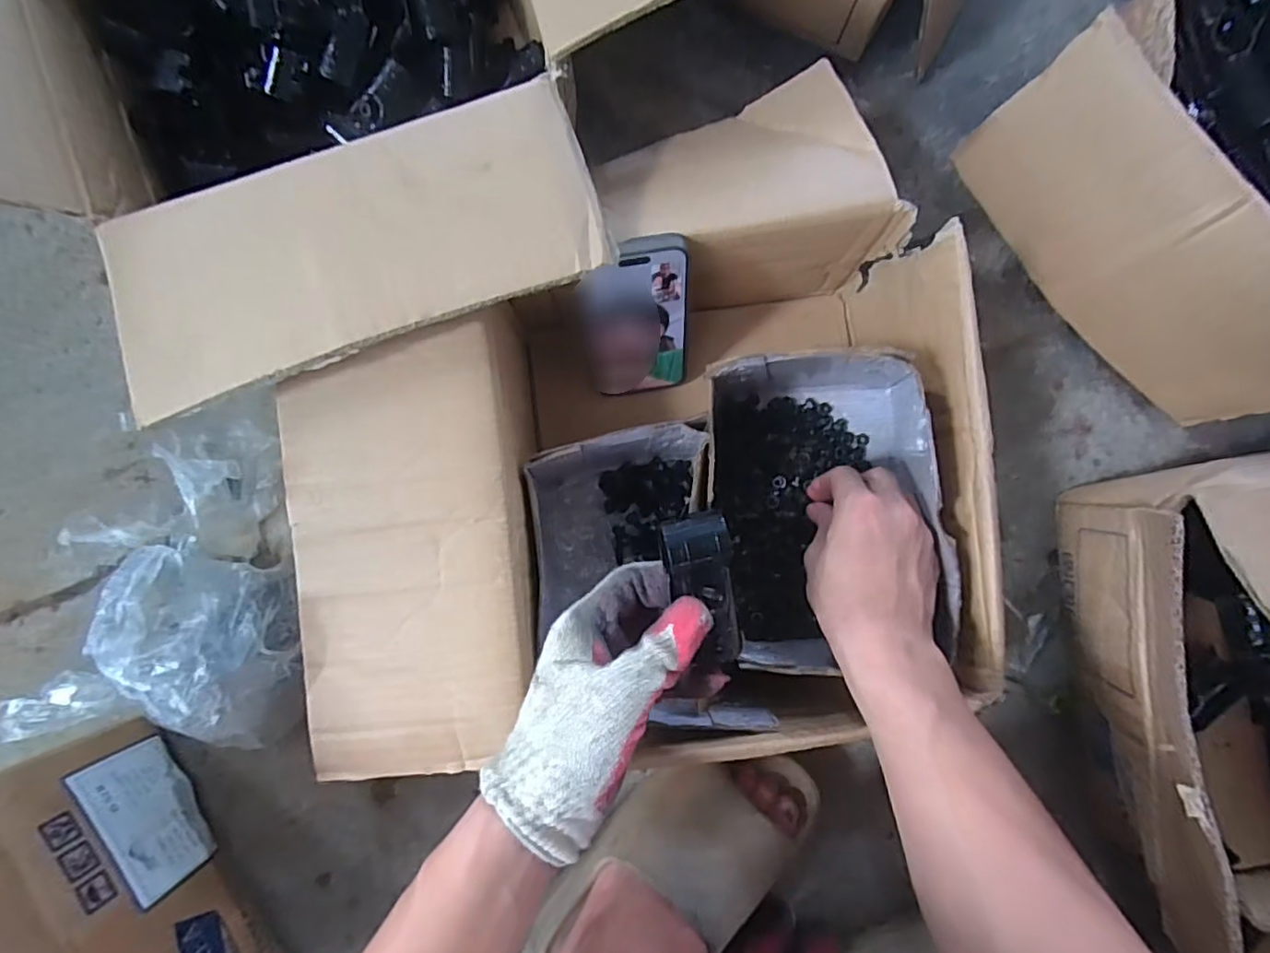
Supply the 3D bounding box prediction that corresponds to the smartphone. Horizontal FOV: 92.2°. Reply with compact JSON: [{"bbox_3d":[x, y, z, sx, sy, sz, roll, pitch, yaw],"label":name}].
[{"bbox_3d":[0.003,-0.107,0.439,0.069,0.142,0.014,-8,63,-1],"label":"smartphone"}]

